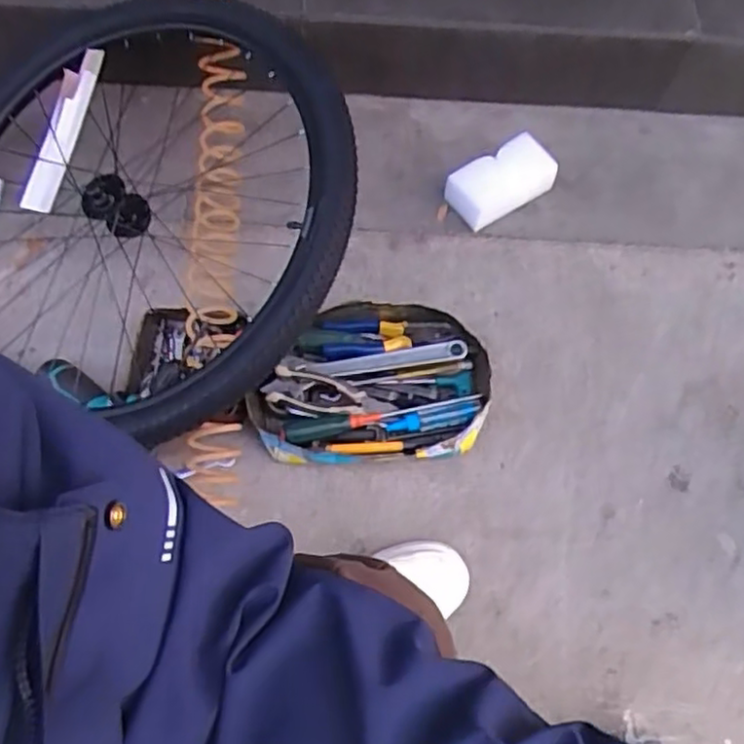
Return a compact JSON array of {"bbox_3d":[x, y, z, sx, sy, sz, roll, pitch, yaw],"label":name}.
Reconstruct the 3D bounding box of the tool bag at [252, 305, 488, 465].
[{"bbox_3d":[0.000,0.016,0.971,0.311,0.076,0.221,0,68,-1],"label":"tool bag"}]

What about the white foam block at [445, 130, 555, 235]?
[{"bbox_3d":[0.204,-0.300,1.088,0.169,0.071,0.090,-28,71,-12],"label":"white foam block"}]

